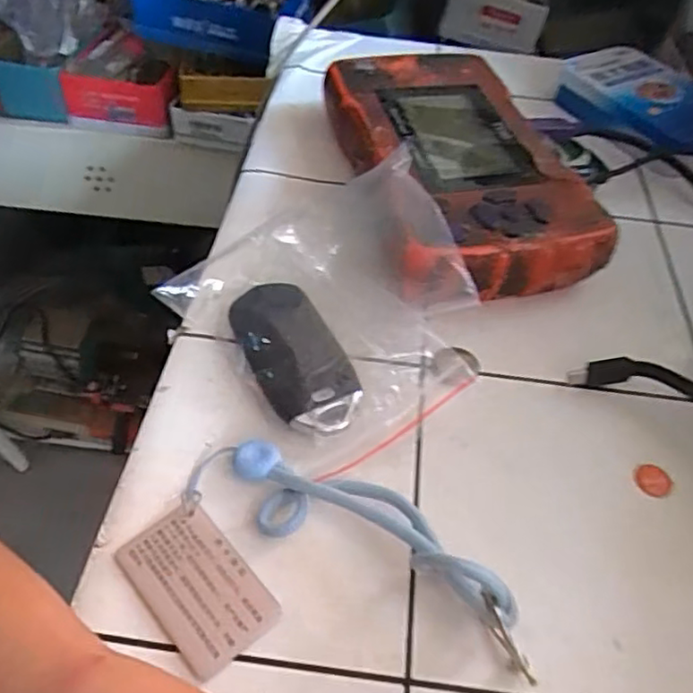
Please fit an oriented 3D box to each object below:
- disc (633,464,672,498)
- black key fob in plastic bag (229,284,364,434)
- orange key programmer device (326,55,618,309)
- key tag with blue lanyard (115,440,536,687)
[{"bbox_3d":[0.114,0.050,0.238,0.013,0.004,0.013,3,55,-4],"label":"disc"},{"bbox_3d":[-0.020,0.001,0.246,0.036,0.020,0.062,-21,53,-20],"label":"black key fob in plastic bag"},{"bbox_3d":[0.050,-0.096,0.321,0.098,0.037,0.183,-10,50,-12],"label":"orange key programmer device"},{"bbox_3d":[-0.007,0.071,0.193,0.120,0.025,0.068,23,52,16],"label":"key tag with blue lanyard"}]

